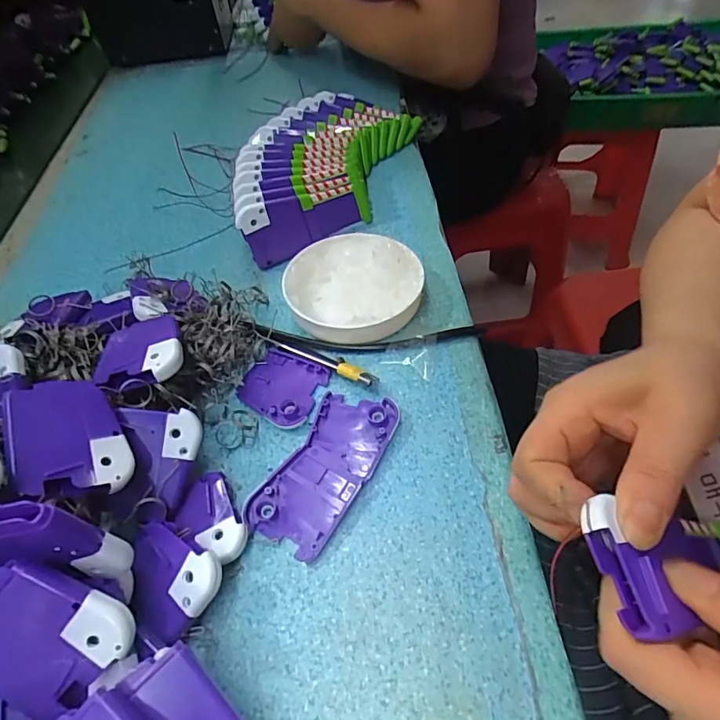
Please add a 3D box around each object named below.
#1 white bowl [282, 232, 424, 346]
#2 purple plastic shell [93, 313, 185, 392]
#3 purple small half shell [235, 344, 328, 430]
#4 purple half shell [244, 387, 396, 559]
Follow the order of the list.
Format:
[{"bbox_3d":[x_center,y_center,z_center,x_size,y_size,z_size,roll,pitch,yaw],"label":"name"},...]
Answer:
[{"bbox_3d":[-0.005,-0.056,0.372,0.103,0.031,0.103,-3,52,4],"label":"white bowl"},{"bbox_3d":[-0.139,-0.007,0.304,0.051,0.012,0.067,-25,42,-5],"label":"purple plastic shell"},{"bbox_3d":[-0.056,0.017,0.334,0.059,0.007,0.051,24,59,23],"label":"purple small half shell"},{"bbox_3d":[-0.020,0.064,0.295,0.053,0.010,0.108,22,58,22],"label":"purple half shell"}]

